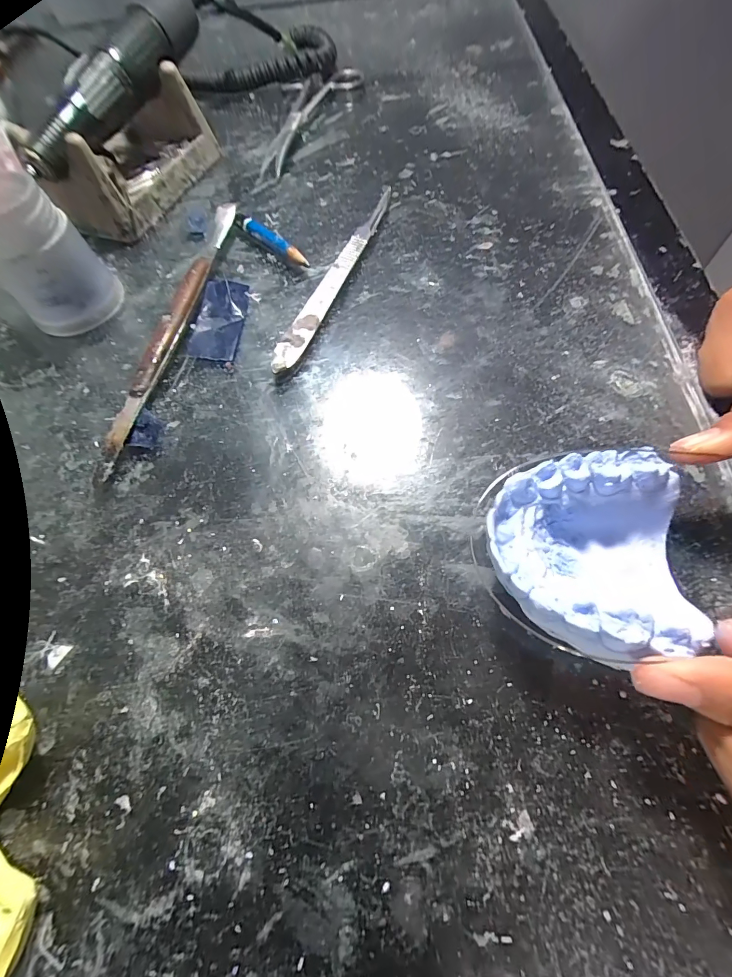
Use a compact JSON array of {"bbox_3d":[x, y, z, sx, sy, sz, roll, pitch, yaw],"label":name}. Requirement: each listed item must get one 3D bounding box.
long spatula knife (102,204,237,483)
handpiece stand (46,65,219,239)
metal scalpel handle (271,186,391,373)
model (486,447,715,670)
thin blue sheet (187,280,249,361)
[{"bbox_3d":[-0.089,-0.079,0.182,0.012,0.011,0.162,8,65,7],"label":"long spatula knife"},{"bbox_3d":[-0.139,-0.195,0.225,0.062,0.040,0.099,12,65,9],"label":"handpiece stand"},{"bbox_3d":[-0.014,-0.110,0.194,0.014,0.005,0.138,19,67,12],"label":"metal scalpel handle"},{"bbox_3d":[0.065,0.019,0.111,0.057,0.018,0.054,-11,64,-2],"label":"model"},{"bbox_3d":[-0.069,-0.081,0.184,0.022,0.004,0.046,7,70,-1],"label":"thin blue sheet"}]

